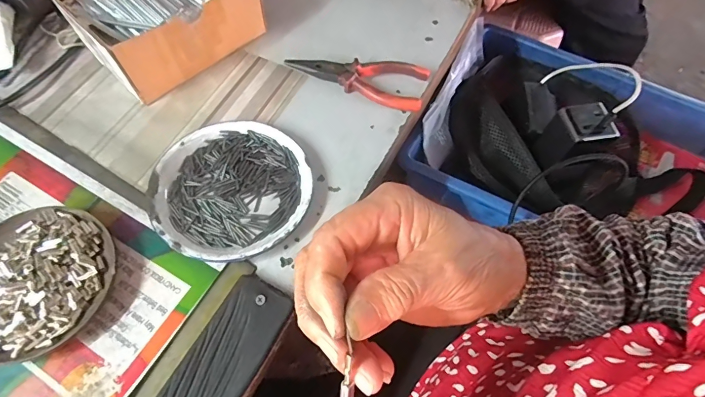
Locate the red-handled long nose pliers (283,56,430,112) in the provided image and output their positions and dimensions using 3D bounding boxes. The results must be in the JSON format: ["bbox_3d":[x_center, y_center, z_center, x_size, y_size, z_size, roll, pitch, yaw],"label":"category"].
[{"bbox_3d":[0.006,-0.131,0.413,0.144,0.017,0.054,21,64,7],"label":"red-handled long nose pliers"}]

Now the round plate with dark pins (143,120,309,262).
[{"bbox_3d":[-0.104,-0.010,0.345,0.131,0.016,0.131,2,63,-3],"label":"round plate with dark pins"}]

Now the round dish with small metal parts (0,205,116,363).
[{"bbox_3d":[-0.240,0.059,0.297,0.109,0.027,0.111,2,63,-3],"label":"round dish with small metal parts"}]

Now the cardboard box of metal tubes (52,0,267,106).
[{"bbox_3d":[-0.193,-0.192,0.405,0.127,0.068,0.163,42,68,16],"label":"cardboard box of metal tubes"}]

